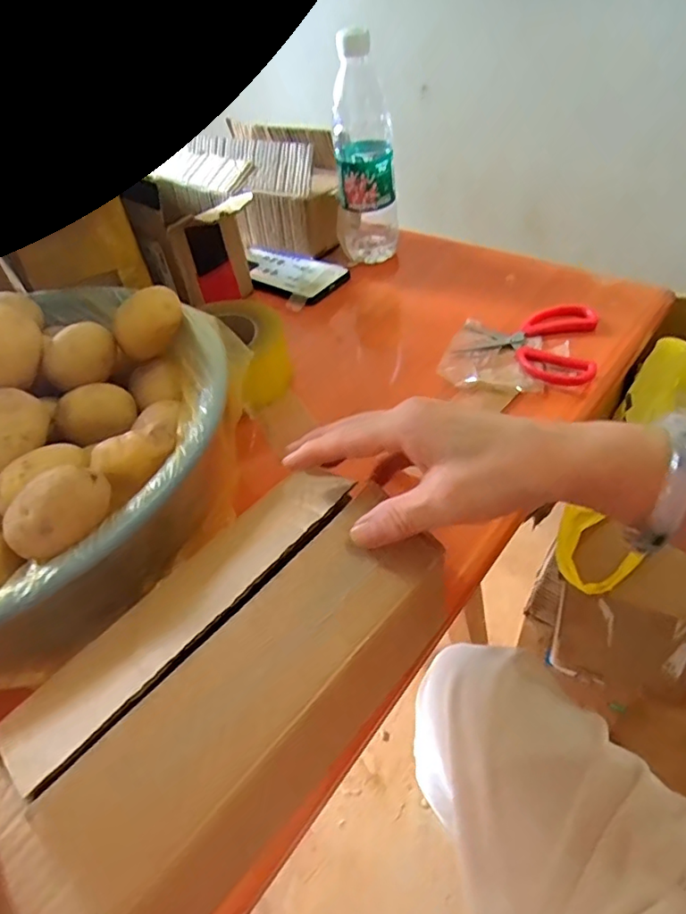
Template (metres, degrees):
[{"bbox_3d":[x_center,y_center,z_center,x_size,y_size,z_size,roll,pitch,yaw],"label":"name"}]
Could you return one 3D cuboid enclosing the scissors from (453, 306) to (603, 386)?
[{"bbox_3d":[0.171,-0.112,0.521,0.117,0.024,0.112,10,49,16],"label":"scissors"}]

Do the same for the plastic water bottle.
[{"bbox_3d":[0.025,-0.328,0.621,0.065,0.224,0.062,-2,46,5],"label":"plastic water bottle"}]

